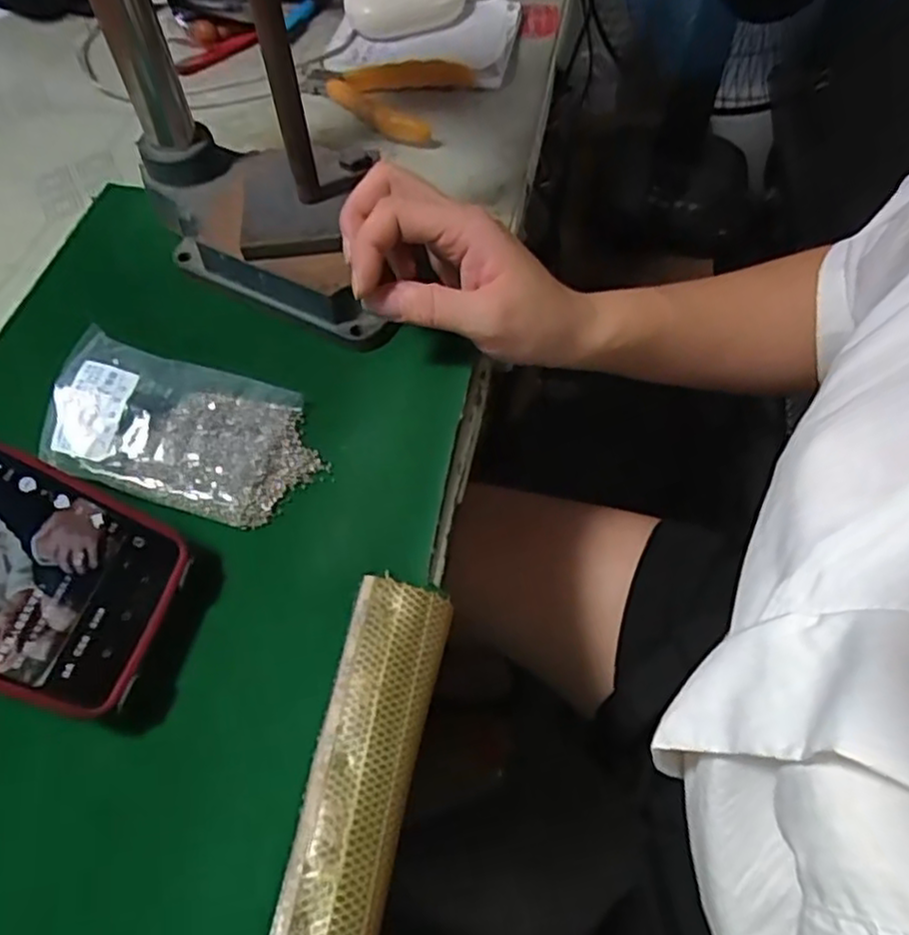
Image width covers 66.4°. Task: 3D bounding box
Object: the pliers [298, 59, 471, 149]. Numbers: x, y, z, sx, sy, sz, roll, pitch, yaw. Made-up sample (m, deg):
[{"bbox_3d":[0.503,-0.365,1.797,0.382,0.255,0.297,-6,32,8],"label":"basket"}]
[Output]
[{"bbox_3d":[-0.057,-0.282,0.522,0.122,0.017,0.094,18,59,12],"label":"pliers"}]

